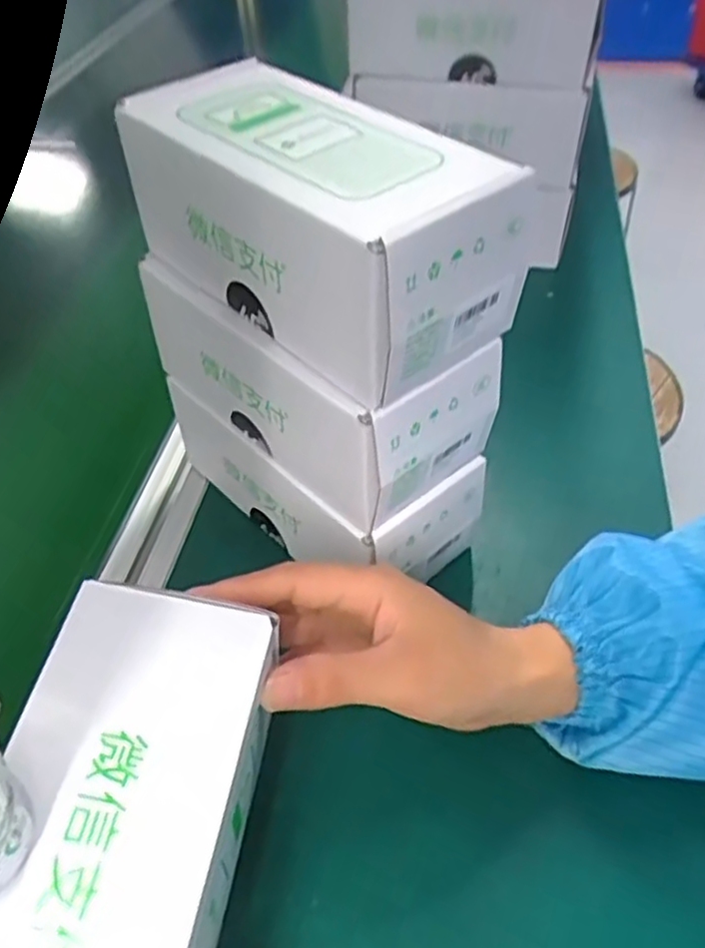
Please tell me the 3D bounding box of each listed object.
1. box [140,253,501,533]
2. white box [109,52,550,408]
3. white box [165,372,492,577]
[{"bbox_3d":[-0.022,-0.060,0.387,0.176,0.077,0.084,34,57,30],"label":"box"},{"bbox_3d":[-0.017,-0.118,0.334,0.086,0.079,0.176,-35,54,-27],"label":"white box"},{"bbox_3d":[-0.021,-0.008,0.438,0.179,0.076,0.083,34,57,30],"label":"white box"}]

